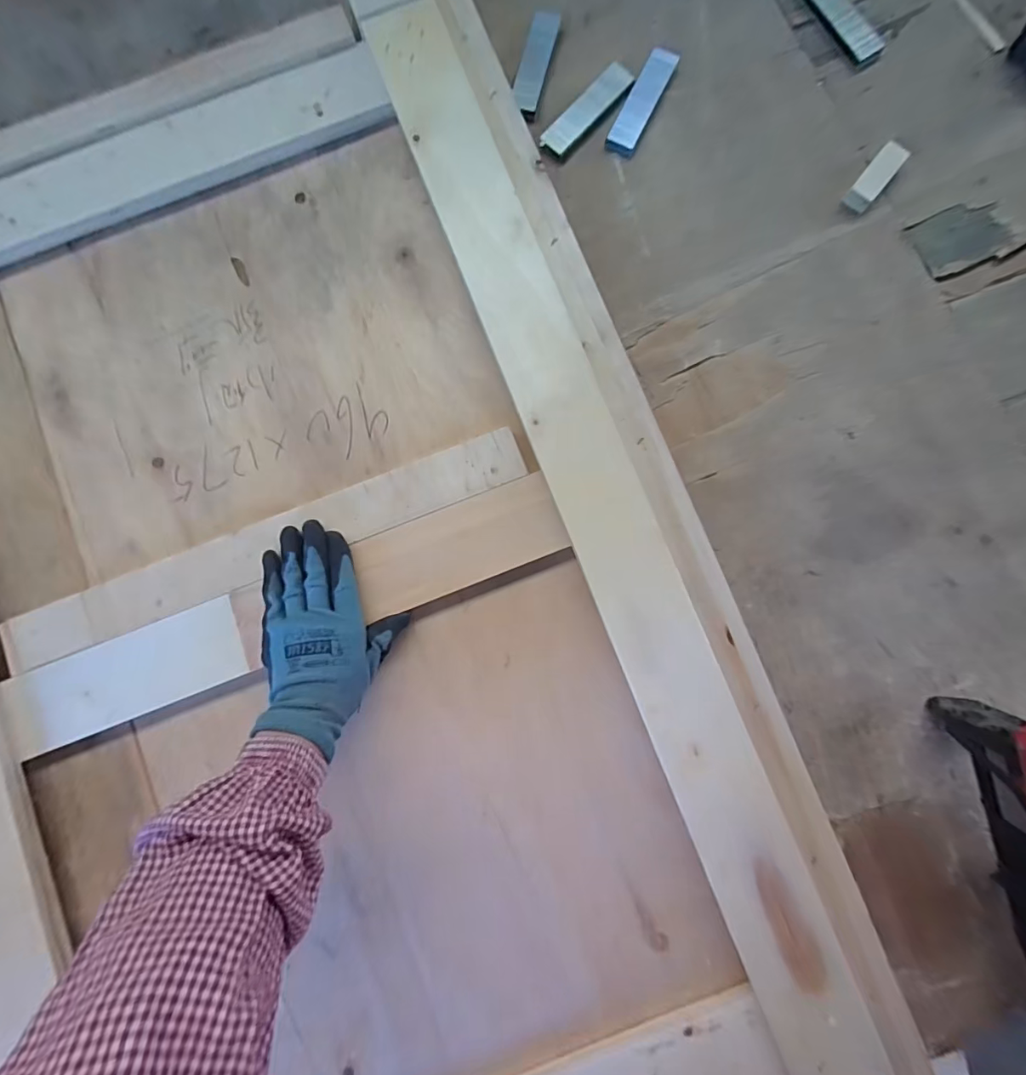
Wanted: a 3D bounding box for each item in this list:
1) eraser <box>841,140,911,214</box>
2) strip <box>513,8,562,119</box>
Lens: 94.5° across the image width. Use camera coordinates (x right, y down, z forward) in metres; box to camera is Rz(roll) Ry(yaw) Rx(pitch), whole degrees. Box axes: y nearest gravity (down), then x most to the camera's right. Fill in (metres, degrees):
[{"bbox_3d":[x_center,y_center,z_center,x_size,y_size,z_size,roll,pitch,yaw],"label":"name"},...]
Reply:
[{"bbox_3d":[0.344,-0.342,0.448,0.024,0.014,0.072,40,87,4],"label":"eraser"},{"bbox_3d":[0.022,-0.471,0.472,0.029,0.010,0.112,13,86,2],"label":"strip"}]

